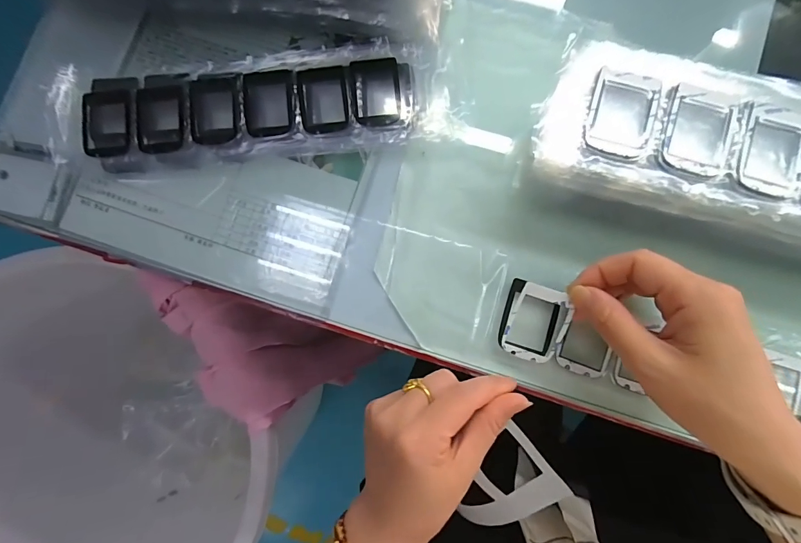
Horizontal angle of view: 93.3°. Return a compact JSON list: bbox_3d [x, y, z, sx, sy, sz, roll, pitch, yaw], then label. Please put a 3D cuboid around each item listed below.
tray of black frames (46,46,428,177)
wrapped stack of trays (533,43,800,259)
[{"bbox_3d":[-0.119,-0.128,0.290,0.278,0.011,0.084,-6,83,2],"label":"tray of black frames"},{"bbox_3d":[0.235,-0.054,0.238,0.307,0.062,0.099,13,84,4],"label":"wrapped stack of trays"}]

